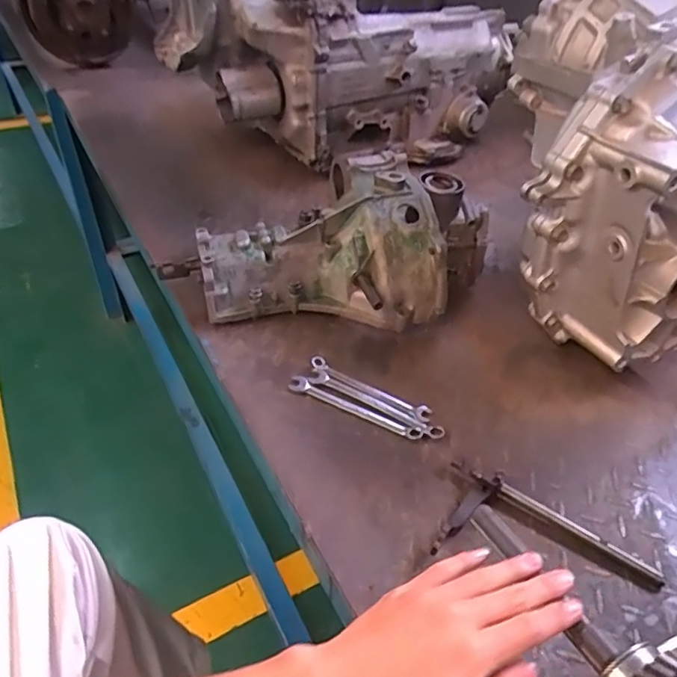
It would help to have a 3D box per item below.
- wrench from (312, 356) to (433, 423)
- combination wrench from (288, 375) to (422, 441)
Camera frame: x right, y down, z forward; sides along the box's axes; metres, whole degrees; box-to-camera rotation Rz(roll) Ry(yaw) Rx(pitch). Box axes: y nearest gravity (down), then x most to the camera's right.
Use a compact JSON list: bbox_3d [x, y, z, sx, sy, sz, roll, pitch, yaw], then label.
[{"bbox_3d":[0.037,0.056,0.670,0.154,0.012,0.026,24,45,24],"label":"wrench"},{"bbox_3d":[0.017,0.075,0.638,0.160,0.006,0.020,20,43,20],"label":"combination wrench"}]

